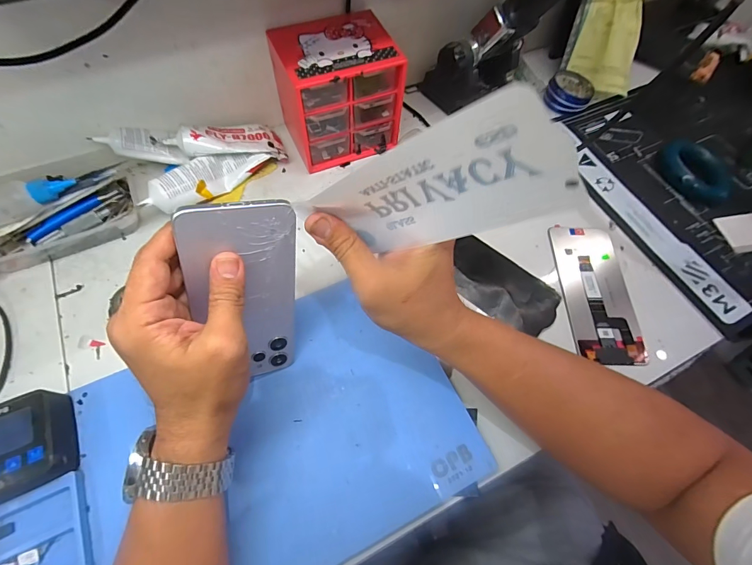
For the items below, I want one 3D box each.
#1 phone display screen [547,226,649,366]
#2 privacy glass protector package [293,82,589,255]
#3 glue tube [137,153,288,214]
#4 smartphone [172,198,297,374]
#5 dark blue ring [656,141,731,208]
[{"bbox_3d":[0.238,0.007,0.396,0.072,0.004,0.159,1,64,-2],"label":"phone display screen"},{"bbox_3d":[0.027,-0.047,0.206,0.071,0.150,0.006,38,60,-31],"label":"privacy glass protector package"},{"bbox_3d":[-0.185,-0.123,0.426,0.158,0.034,0.037,-34,69,-31],"label":"glue tube"},{"bbox_3d":[-0.096,0.015,0.283,0.075,0.166,0.011,-13,44,-21],"label":"smartphone"},{"bbox_3d":[0.395,-0.138,0.456,0.053,0.030,0.095,-13,65,-8],"label":"dark blue ring"}]

